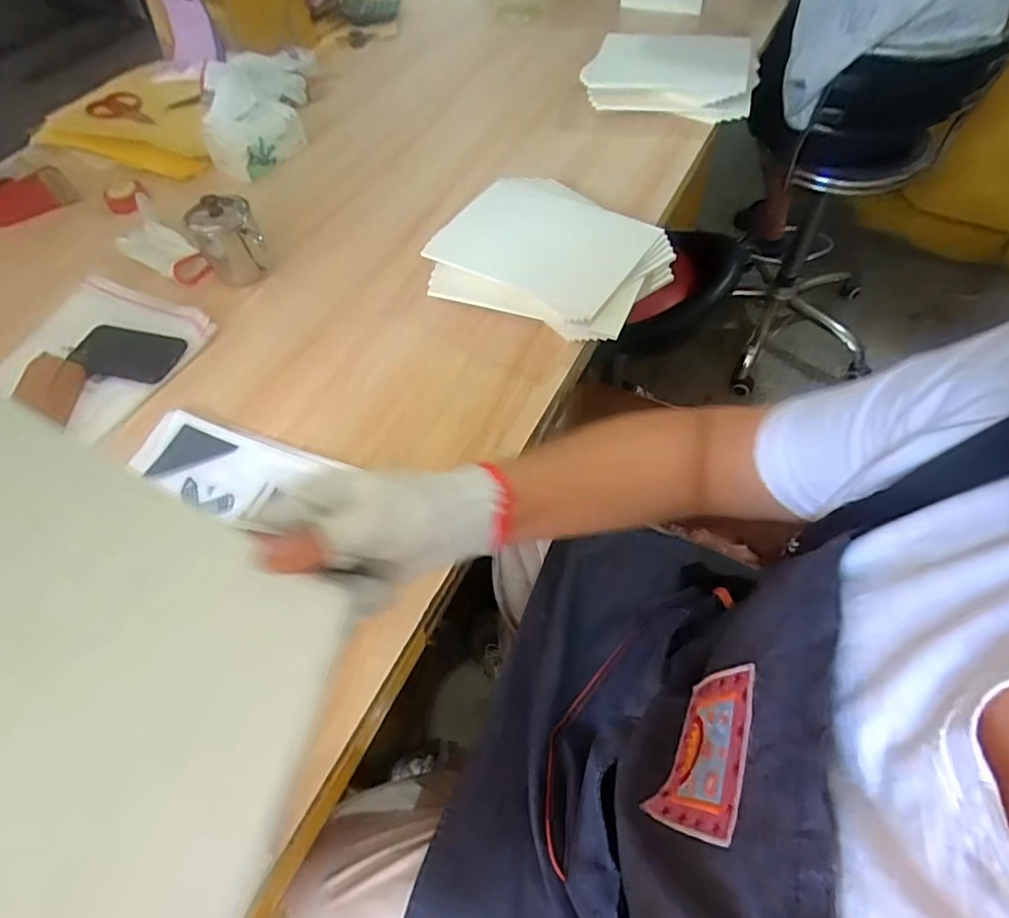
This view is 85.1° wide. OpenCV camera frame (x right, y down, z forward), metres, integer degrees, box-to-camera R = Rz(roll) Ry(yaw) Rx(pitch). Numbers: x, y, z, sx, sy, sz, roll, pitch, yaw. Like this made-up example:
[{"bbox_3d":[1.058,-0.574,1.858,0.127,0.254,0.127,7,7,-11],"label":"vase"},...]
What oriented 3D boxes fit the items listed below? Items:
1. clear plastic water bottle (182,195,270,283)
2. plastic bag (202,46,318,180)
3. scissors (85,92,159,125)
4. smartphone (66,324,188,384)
[{"bbox_3d":[-0.388,-0.310,0.772,0.086,0.103,0.095,-31,59,-15],"label":"clear plastic water bottle"},{"bbox_3d":[-0.444,-0.640,0.972,0.165,0.110,0.355,-7,56,0],"label":"plastic bag"},{"bbox_3d":[-0.695,-0.638,1.002,0.119,0.013,0.073,2,64,-5],"label":"scissors"},{"bbox_3d":[-0.488,-0.137,0.711,0.139,0.012,0.069,12,76,10],"label":"smartphone"}]

